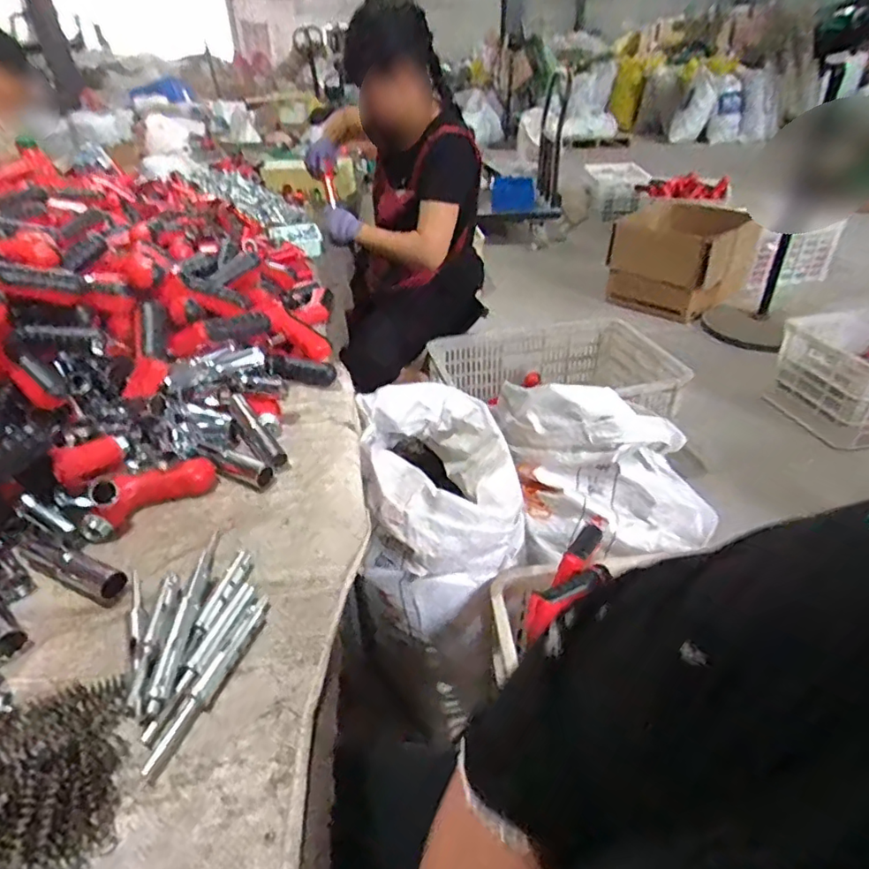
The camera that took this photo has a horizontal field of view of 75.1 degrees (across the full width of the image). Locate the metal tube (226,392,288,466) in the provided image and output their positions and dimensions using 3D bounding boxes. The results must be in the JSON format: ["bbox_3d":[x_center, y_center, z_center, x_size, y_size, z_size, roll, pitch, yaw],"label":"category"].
[{"bbox_3d":[-0.229,-0.005,0.717,0.029,0.028,0.139,-24,52,-29],"label":"metal tube"}]

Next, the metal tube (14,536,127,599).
[{"bbox_3d":[-0.358,0.128,0.557,0.144,0.023,0.033,14,37,23],"label":"metal tube"}]

